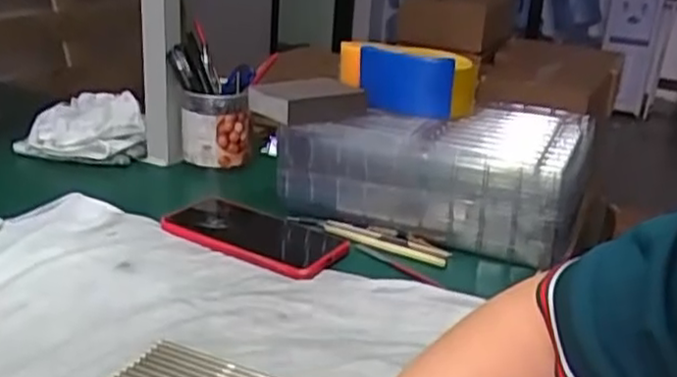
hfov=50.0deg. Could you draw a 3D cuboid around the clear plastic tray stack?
[{"bbox_3d":[0.101,-0.024,0.749,0.280,0.105,0.180,11,23,19],"label":"clear plastic tray stack"}]

